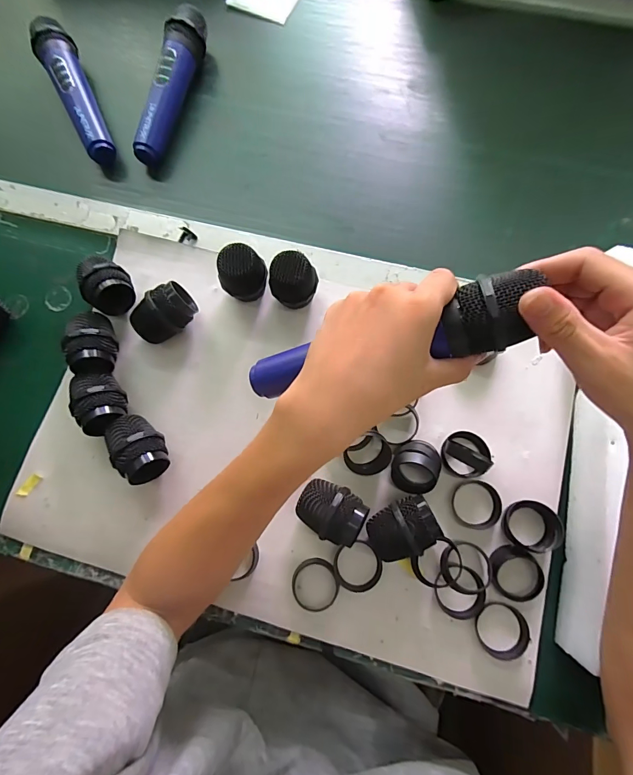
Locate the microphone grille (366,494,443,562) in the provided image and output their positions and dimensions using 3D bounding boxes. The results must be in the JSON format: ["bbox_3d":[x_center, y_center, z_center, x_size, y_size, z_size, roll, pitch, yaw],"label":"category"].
[{"bbox_3d":[0.075,0.125,0.341,0.057,0.048,0.044,-29,78,-5],"label":"microphone grille"}]

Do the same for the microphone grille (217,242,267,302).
[{"bbox_3d":[-0.073,-0.112,0.387,0.042,0.059,0.039,0,77,1],"label":"microphone grille"}]

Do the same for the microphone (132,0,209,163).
[{"bbox_3d":[-0.176,-0.363,0.467,0.037,0.056,0.197,12,78,4],"label":"microphone"}]

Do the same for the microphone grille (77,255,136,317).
[{"bbox_3d":[-0.217,-0.104,0.395,0.056,0.047,0.047,40,81,9],"label":"microphone grille"}]

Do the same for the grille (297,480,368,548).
[{"bbox_3d":[0.015,0.113,0.347,0.055,0.050,0.045,26,79,7],"label":"grille"}]

